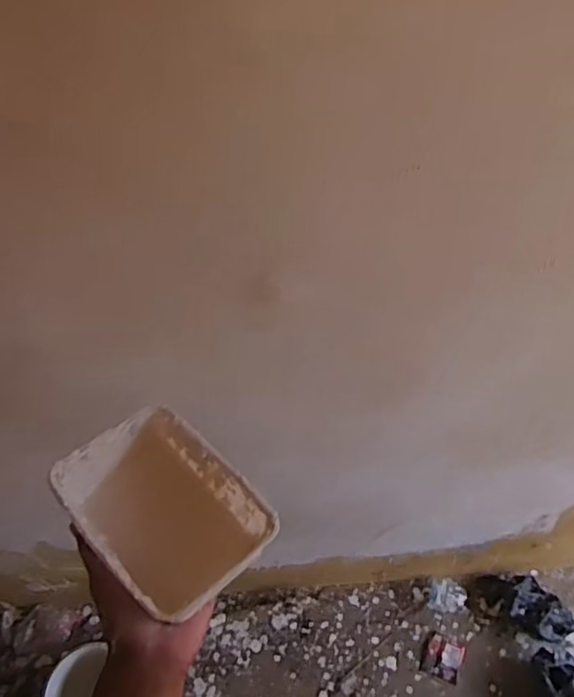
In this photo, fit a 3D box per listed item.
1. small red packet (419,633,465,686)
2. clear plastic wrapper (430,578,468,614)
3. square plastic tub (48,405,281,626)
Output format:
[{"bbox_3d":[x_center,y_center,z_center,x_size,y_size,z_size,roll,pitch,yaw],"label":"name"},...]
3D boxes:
[{"bbox_3d":[0.369,0.731,1.410,0.089,0.013,0.088,20,57,13],"label":"small red packet"},{"bbox_3d":[0.396,0.607,1.461,0.084,0.035,0.069,11,56,7],"label":"clear plastic wrapper"},{"bbox_3d":[-0.103,0.129,0.497,0.118,0.058,0.165,-38,64,-24],"label":"square plastic tub"}]

